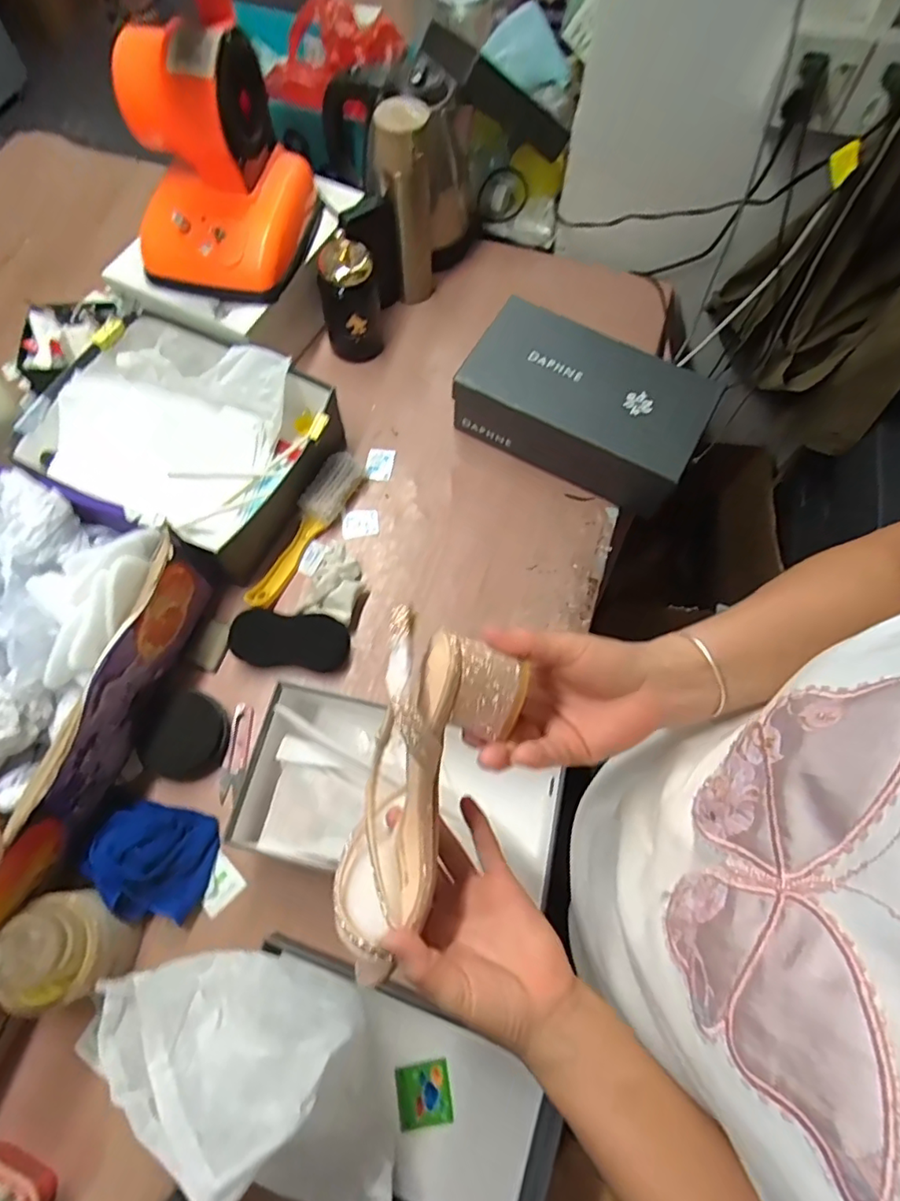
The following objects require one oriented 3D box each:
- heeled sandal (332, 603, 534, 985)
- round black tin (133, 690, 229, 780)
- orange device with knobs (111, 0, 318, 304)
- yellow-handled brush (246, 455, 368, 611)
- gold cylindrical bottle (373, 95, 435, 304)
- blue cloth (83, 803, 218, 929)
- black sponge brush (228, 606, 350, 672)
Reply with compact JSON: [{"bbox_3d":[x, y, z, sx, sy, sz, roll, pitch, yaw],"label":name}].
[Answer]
[{"bbox_3d":[-0.024,0.110,0.355,0.080,0.101,0.191,23,108,7],"label":"heeled sandal"},{"bbox_3d":[-0.284,0.142,0.609,0.082,0.030,0.086,0,68,-1],"label":"round black tin"},{"bbox_3d":[-0.276,-0.506,0.660,0.172,0.196,0.196,13,69,4],"label":"orange device with knobs"},{"bbox_3d":[-0.178,-0.089,0.705,0.048,0.034,0.226,27,70,9],"label":"yellow-handled brush"},{"bbox_3d":[-0.058,-0.523,0.768,0.067,0.255,0.067,0,68,-1],"label":"gold cylindrical bottle"},{"bbox_3d":[-0.294,0.254,0.559,0.104,0.049,0.100,11,69,3],"label":"blue cloth"},{"bbox_3d":[-0.182,0.044,0.654,0.129,0.032,0.058,7,68,-12],"label":"black sponge brush"}]

